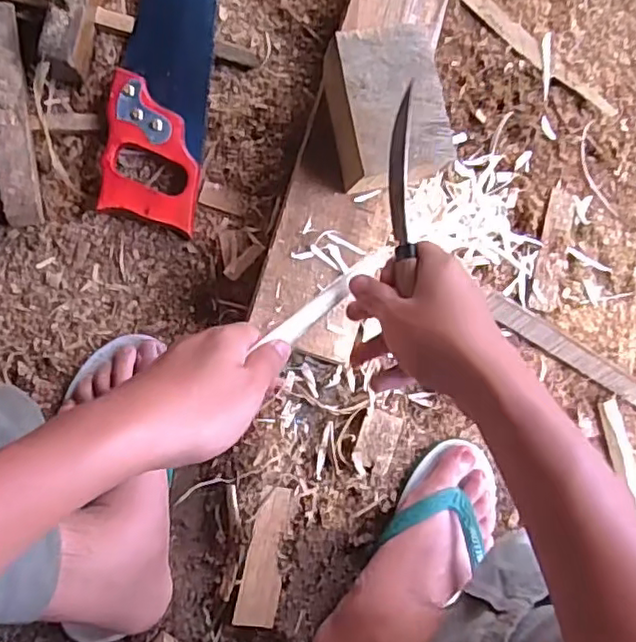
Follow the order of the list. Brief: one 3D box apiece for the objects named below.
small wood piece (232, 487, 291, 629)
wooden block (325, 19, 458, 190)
[{"bbox_3d":[-0.047,0.220,0.581,0.037,0.014,0.122,13,83,-6],"label":"small wood piece"},{"bbox_3d":[0.059,-0.181,0.540,0.091,0.059,0.123,-11,86,-8],"label":"wooden block"}]

